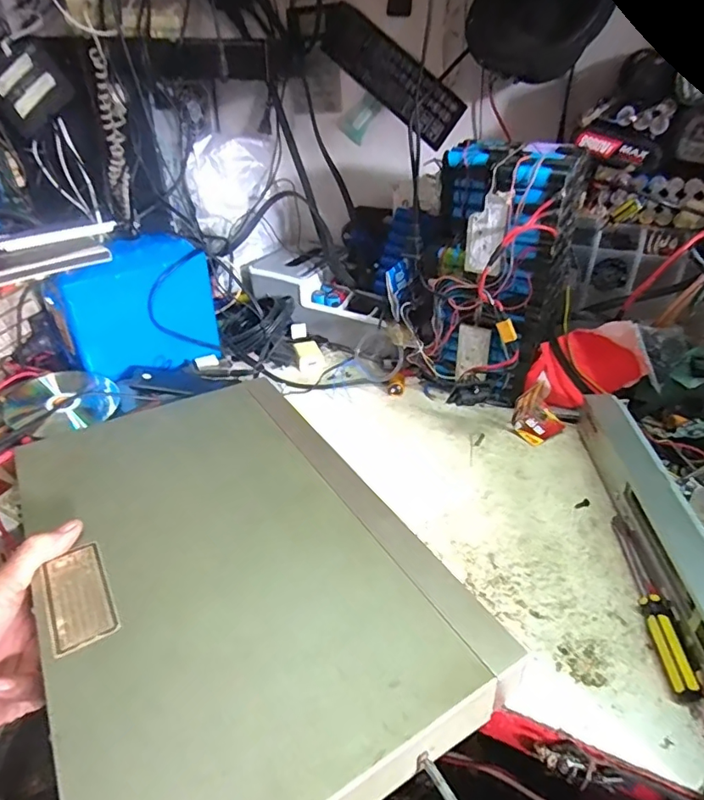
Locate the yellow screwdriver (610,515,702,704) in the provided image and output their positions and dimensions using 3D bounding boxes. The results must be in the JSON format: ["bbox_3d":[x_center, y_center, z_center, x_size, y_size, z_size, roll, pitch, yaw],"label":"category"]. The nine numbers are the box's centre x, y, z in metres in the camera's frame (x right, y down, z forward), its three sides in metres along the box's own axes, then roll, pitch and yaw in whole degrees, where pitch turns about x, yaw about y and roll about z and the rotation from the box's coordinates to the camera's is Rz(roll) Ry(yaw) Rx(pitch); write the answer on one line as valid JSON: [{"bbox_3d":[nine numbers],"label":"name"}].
[{"bbox_3d":[0.243,0.158,0.424,0.019,0.018,0.166,3,34,6],"label":"yellow screwdriver"}]

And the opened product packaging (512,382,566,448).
[{"bbox_3d":[0.222,0.016,0.612,0.054,0.050,0.045,-23,39,-29],"label":"opened product packaging"}]

